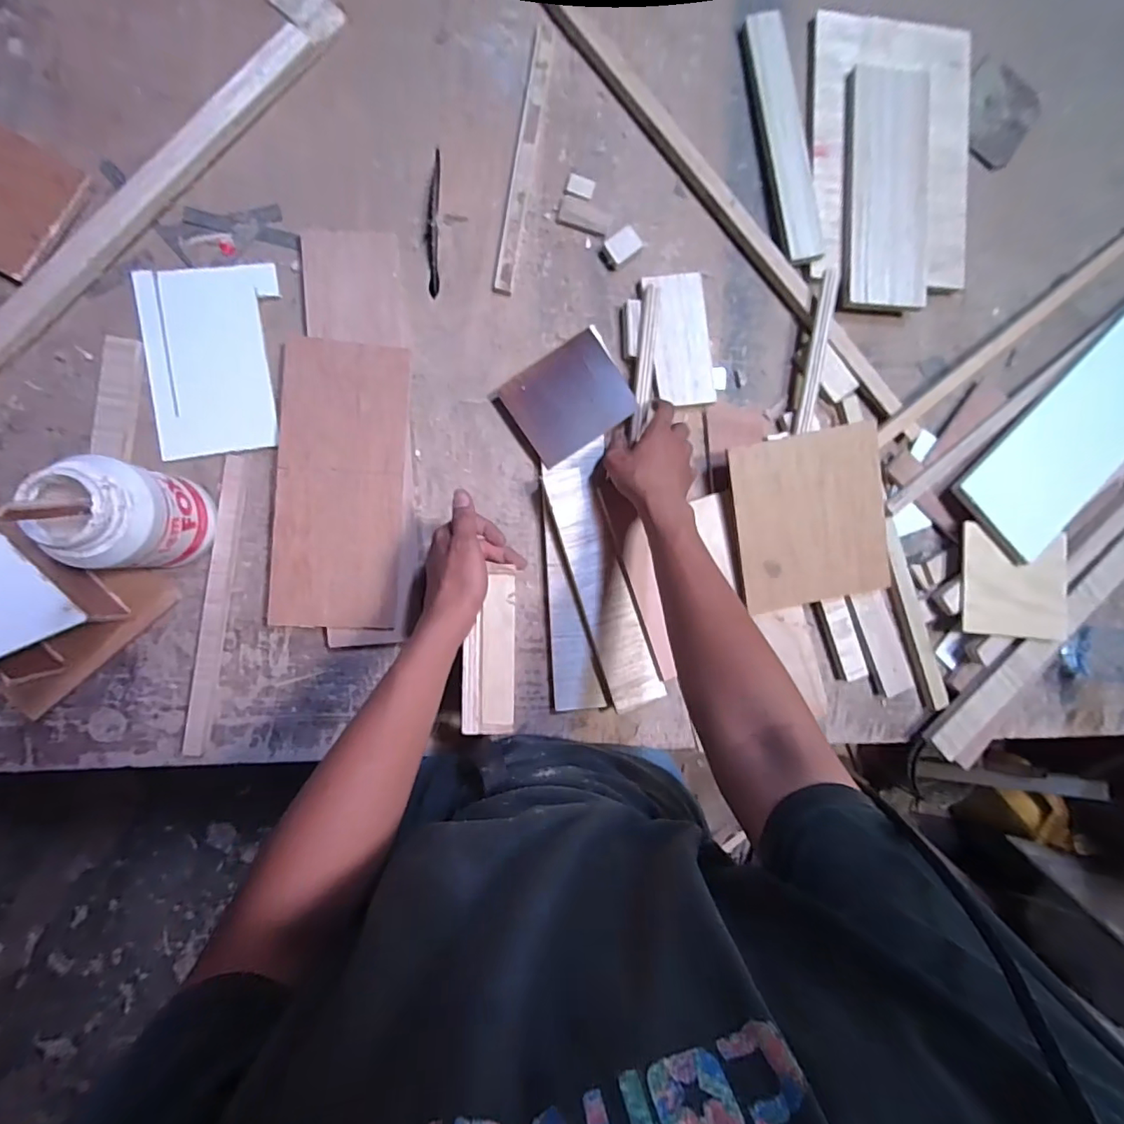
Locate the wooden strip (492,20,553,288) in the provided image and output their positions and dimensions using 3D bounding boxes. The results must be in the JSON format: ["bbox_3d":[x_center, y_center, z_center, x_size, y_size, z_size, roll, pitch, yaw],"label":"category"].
[{"bbox_3d":[-0.044,-0.466,0.614,0.023,0.010,0.309,10,89,-7],"label":"wooden strip"}]

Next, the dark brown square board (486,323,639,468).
[{"bbox_3d":[0.009,-0.189,0.613,0.132,0.013,0.109,-34,99,1],"label":"dark brown square board"}]

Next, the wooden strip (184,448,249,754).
[{"bbox_3d":[-0.367,0.045,0.564,0.020,0.017,0.312,9,89,-8],"label":"wooden strip"}]

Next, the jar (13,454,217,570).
[{"bbox_3d":[-0.397,-0.042,0.494,0.077,0.164,0.090,7,88,-7],"label":"jar"}]

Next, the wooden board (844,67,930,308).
[{"bbox_3d":[0.400,-0.460,0.654,0.110,0.020,0.291,2,90,-8],"label":"wooden board"}]

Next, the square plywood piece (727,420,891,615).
[{"bbox_3d":[0.296,-0.050,0.626,0.186,0.012,0.196,-11,99,-6],"label":"square plywood piece"}]

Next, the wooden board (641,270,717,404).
[{"bbox_3d":[0.140,-0.265,0.635,0.070,0.016,0.151,-7,92,-7],"label":"wooden board"}]

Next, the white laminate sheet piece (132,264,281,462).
[{"bbox_3d":[-0.373,-0.216,0.569,0.132,0.010,0.193,-7,91,-7],"label":"white laminate sheet piece"}]

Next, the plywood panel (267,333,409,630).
[{"bbox_3d":[-0.239,-0.083,0.571,0.129,0.009,0.304,3,91,-8],"label":"plywood panel"}]

